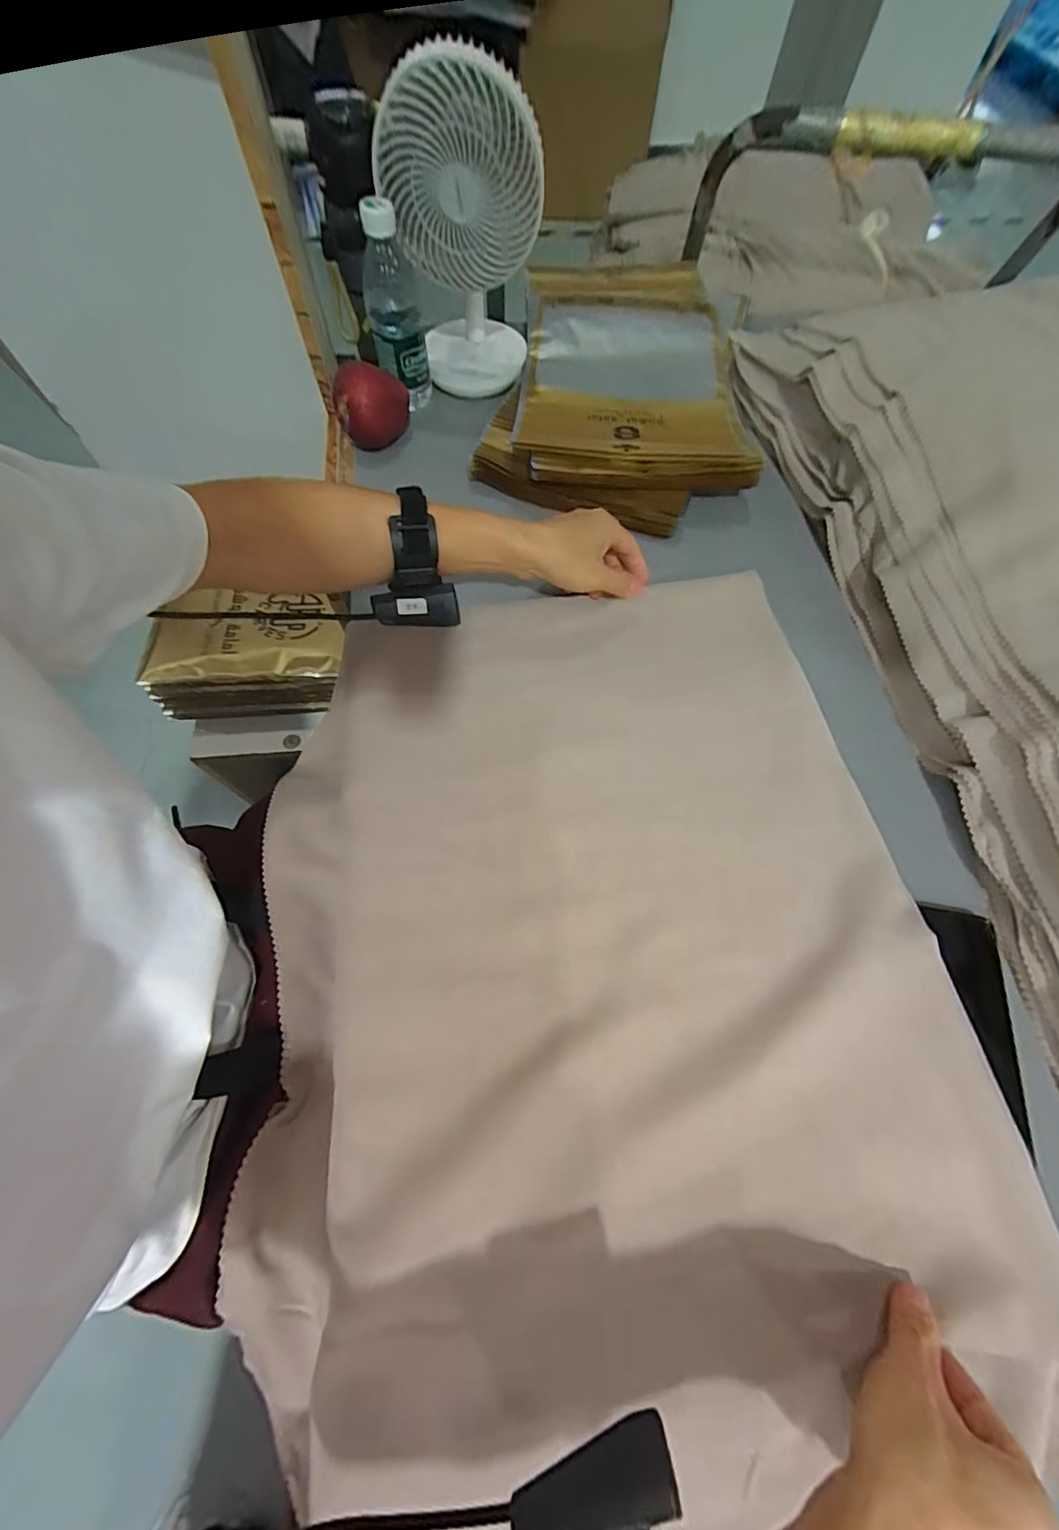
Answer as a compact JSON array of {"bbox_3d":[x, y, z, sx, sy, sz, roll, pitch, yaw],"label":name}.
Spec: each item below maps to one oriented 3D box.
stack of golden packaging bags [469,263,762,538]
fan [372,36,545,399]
[{"bbox_3d":[0.121,-0.484,0.625,0.306,0.057,0.457,11,67,5],"label":"stack of golden packaging bags"},{"bbox_3d":[-0.069,-0.553,0.539,0.153,0.240,0.132,-5,67,-4],"label":"fan"}]

